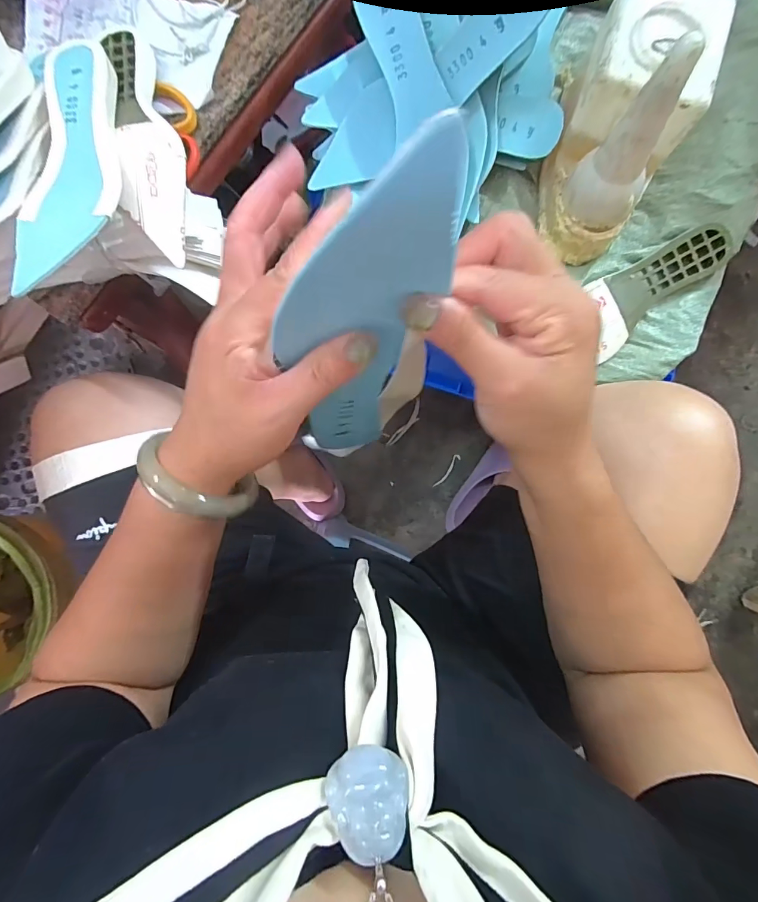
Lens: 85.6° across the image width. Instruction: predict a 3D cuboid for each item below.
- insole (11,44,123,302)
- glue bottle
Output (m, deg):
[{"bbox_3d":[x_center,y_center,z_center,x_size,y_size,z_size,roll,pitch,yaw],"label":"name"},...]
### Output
[{"bbox_3d":[-0.251,-0.232,0.332,0.070,0.022,0.241,-3,75,1],"label":"insole"},{"bbox_3d":[0.215,-0.267,0.369,0.084,0.153,0.099,15,89,2],"label":"glue bottle"}]

